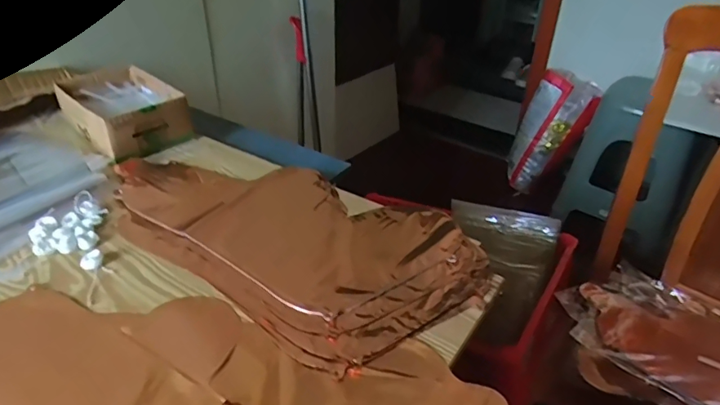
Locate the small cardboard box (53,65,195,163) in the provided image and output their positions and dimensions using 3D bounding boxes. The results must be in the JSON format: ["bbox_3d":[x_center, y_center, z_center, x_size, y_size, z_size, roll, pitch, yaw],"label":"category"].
[{"bbox_3d":[-0.357,-0.136,0.747,0.133,0.067,0.196,-28,42,-36],"label":"small cardboard box"}]

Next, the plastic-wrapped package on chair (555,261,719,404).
[{"bbox_3d":[0.485,0.211,0.735,0.246,0.029,0.326,-26,40,-34],"label":"plastic-wrapped package on chair"}]

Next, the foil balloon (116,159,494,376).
[{"bbox_3d":[-0.091,0.023,0.574,0.454,0.016,0.242,23,39,32],"label":"foil balloon"}]

